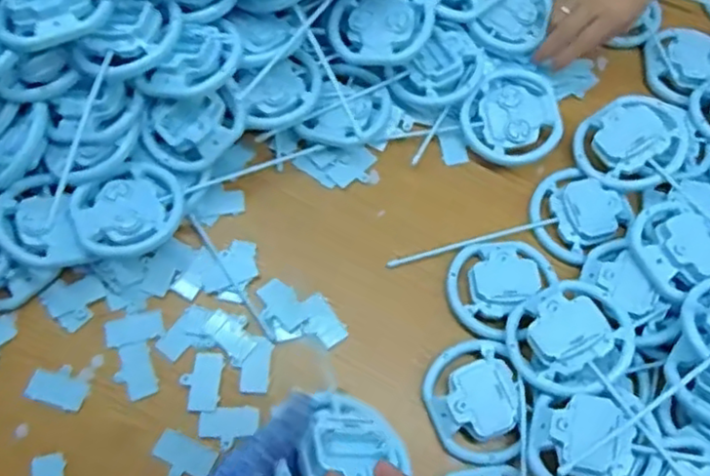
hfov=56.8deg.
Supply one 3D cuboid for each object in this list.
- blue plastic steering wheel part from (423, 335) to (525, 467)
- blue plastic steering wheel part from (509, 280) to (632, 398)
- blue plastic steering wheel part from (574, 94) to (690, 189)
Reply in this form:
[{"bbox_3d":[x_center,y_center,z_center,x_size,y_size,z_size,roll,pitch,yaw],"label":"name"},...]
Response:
[{"bbox_3d":[0.103,0.137,0.568,0.085,0.026,0.107,4,67,1],"label":"blue plastic steering wheel part"},{"bbox_3d":[0.187,0.084,0.568,0.098,0.041,0.100,-34,72,-14],"label":"blue plastic steering wheel part"},{"bbox_3d":[0.275,-0.099,0.655,0.102,0.025,0.102,-8,65,18],"label":"blue plastic steering wheel part"}]

